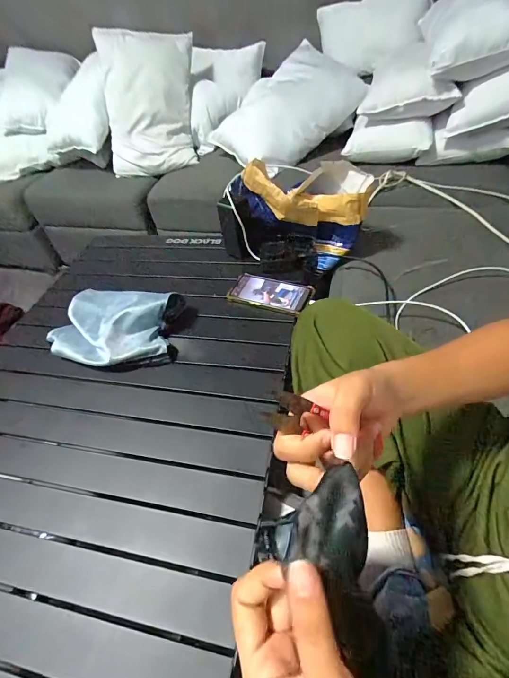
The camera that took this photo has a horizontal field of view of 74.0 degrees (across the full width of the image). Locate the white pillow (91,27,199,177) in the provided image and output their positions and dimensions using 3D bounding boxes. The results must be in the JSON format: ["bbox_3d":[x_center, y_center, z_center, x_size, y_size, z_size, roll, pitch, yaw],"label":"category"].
[{"bbox_3d":[-0.389,-0.861,1.257,0.314,0.455,0.114,-5,14,-5],"label":"white pillow"}]

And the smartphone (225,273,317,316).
[{"bbox_3d":[0.030,-0.093,0.689,0.165,0.018,0.082,14,51,19],"label":"smartphone"}]

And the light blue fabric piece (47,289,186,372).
[{"bbox_3d":[-0.252,-0.033,0.640,0.238,0.076,0.191,11,50,17],"label":"light blue fabric piece"}]

